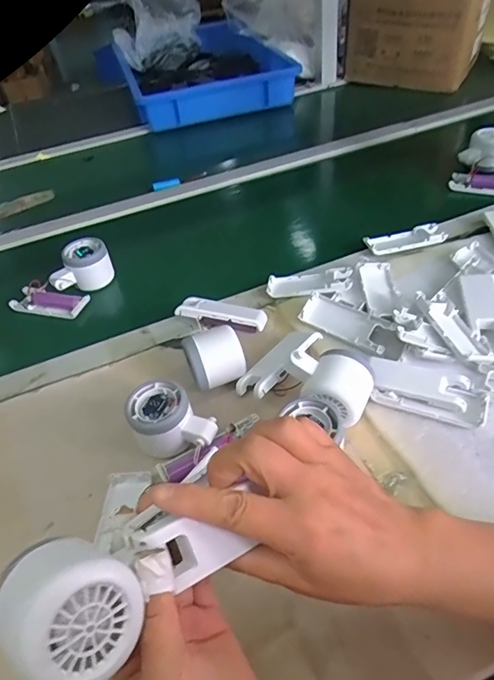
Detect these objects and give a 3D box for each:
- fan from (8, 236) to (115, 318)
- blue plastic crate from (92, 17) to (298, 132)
[{"bbox_3d":[-0.249,-0.086,0.649,0.095,0.055,0.109,9,46,17],"label":"fan"},{"bbox_3d":[-0.118,-0.668,1.192,0.353,0.096,0.447,-16,44,-8],"label":"blue plastic crate"}]

